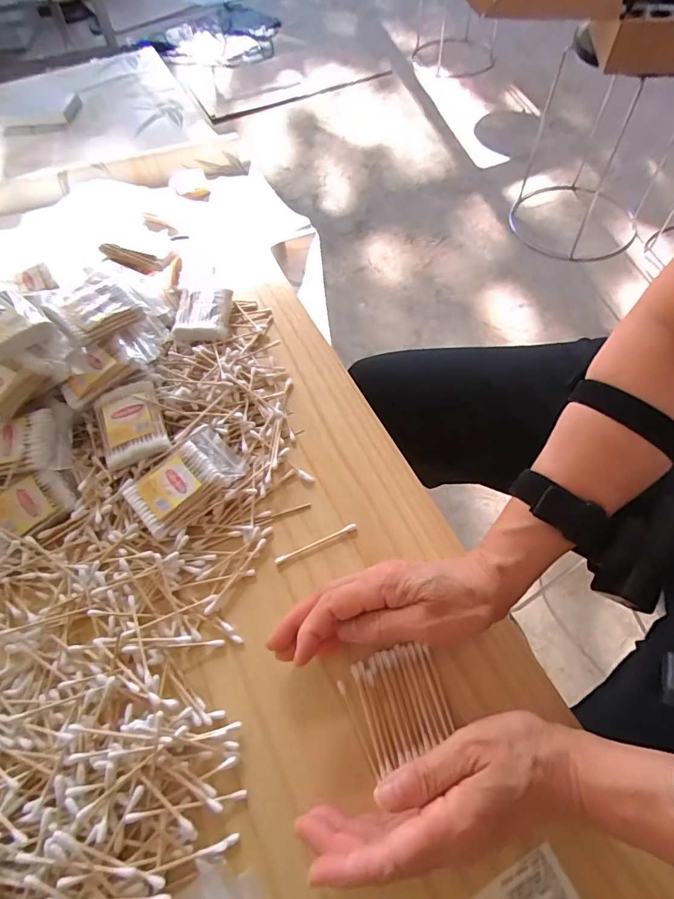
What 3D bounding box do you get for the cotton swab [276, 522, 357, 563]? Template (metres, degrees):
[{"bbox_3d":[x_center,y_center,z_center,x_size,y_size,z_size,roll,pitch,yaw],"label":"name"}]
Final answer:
[{"bbox_3d":[-0.017,0.077,0.377,0.071,0.006,0.006,-21,59,-11],"label":"cotton swab"}]

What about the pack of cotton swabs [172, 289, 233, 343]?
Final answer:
[{"bbox_3d":[-0.144,-0.148,0.491,0.056,0.020,0.062,-6,60,0],"label":"pack of cotton swabs"}]

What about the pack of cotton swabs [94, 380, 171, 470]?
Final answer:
[{"bbox_3d":[-0.186,-0.024,0.413,0.057,0.016,0.072,-21,71,-6],"label":"pack of cotton swabs"}]

